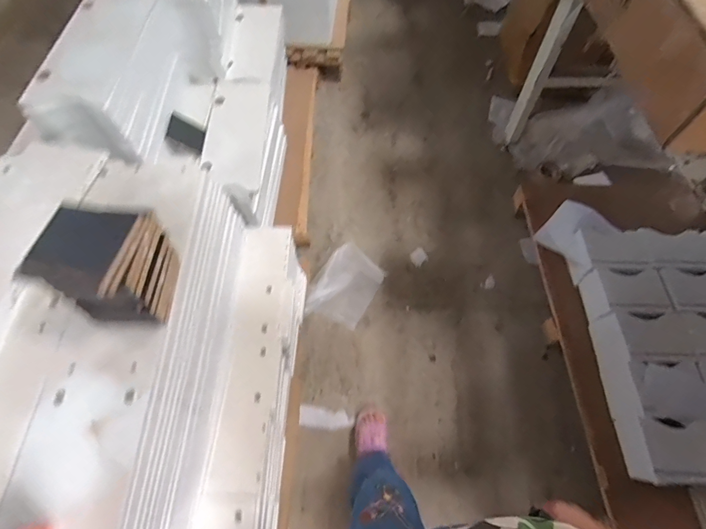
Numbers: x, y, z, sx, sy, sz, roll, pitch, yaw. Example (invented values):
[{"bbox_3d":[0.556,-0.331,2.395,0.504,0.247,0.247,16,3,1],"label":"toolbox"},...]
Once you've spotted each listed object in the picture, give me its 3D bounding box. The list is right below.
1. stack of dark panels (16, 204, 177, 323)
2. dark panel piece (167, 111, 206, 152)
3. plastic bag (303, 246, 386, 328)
[{"bbox_3d":[-0.352,0.006,0.582,0.130,0.172,0.134,8,62,4],"label":"stack of dark panels"},{"bbox_3d":[-0.542,-0.433,1.269,0.012,0.119,0.093,-10,67,35],"label":"dark panel piece"},{"bbox_3d":[-0.024,0.088,1.405,0.221,0.021,0.277,38,76,-20],"label":"plastic bag"}]

